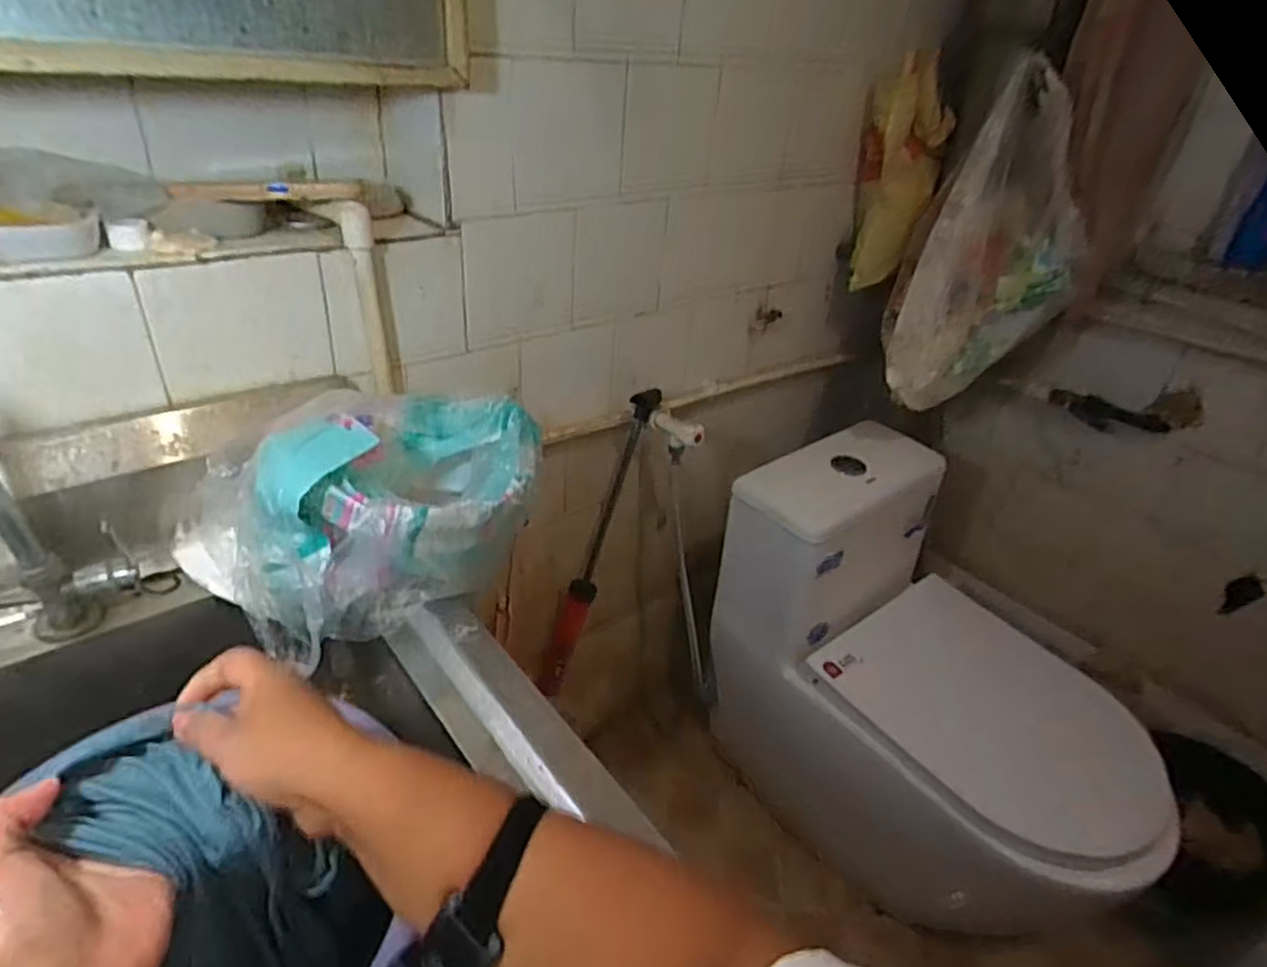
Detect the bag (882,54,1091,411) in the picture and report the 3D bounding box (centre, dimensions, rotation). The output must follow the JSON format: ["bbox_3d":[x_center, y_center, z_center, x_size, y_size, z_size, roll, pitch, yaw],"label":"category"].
[{"bbox_3d":[0.524,-0.346,1.023,0.219,0.423,0.142,7,33,1],"label":"bag"}]

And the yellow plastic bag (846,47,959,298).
[{"bbox_3d":[0.422,-0.493,1.120,0.124,0.328,0.107,15,34,13],"label":"yellow plastic bag"}]

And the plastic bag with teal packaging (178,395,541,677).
[{"bbox_3d":[-0.237,0.028,0.631,0.302,0.175,0.162,-15,39,-29],"label":"plastic bag with teal packaging"}]

